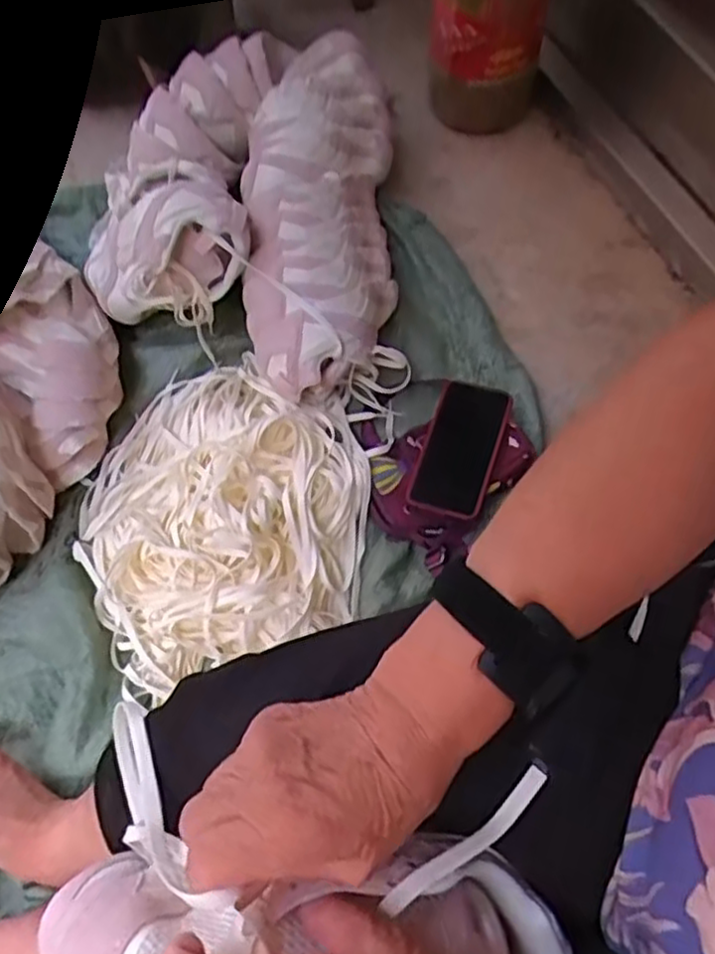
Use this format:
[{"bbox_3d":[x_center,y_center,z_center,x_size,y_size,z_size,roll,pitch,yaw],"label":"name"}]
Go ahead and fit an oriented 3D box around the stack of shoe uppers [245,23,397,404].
[{"bbox_3d":[-0.044,-0.322,0.880,0.186,0.132,0.484,-2,64,-2],"label":"stack of shoe uppers"}]

